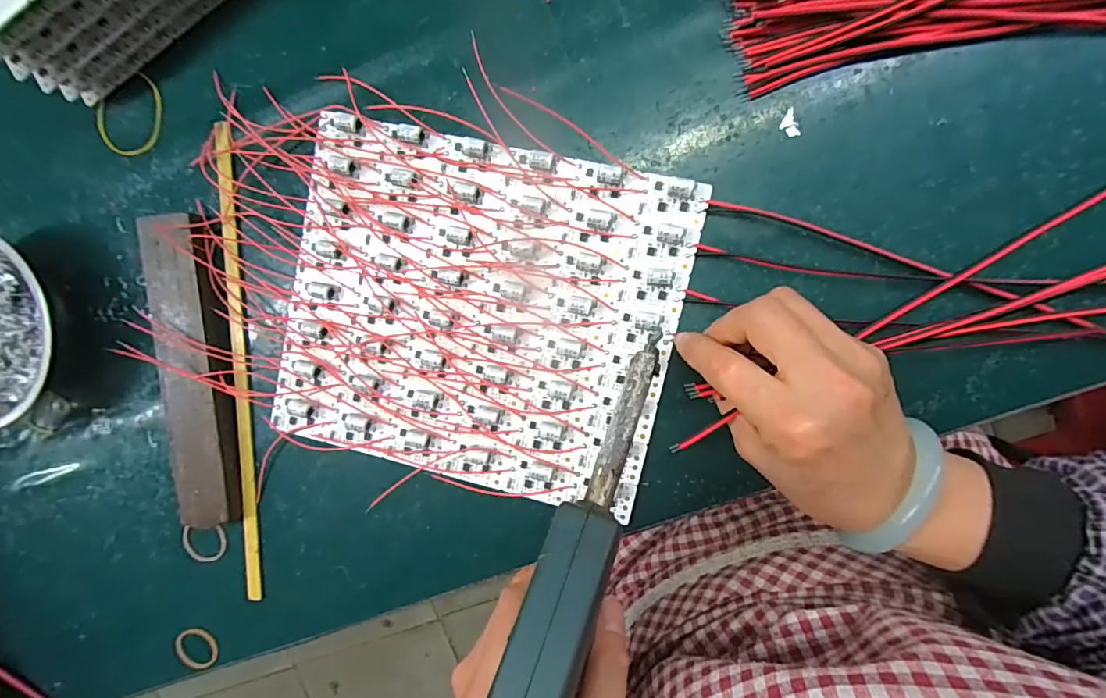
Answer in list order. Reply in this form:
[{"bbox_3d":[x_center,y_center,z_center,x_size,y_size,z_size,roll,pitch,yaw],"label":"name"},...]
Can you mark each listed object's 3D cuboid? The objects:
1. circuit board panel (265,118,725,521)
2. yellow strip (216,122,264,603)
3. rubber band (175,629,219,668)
[{"bbox_3d":[-0.048,-0.020,0.292,0.235,0.012,0.200,14,96,6],"label":"circuit board panel"},{"bbox_3d":[-0.208,0.016,0.319,0.011,0.006,0.315,1,94,8],"label":"yellow strip"},{"bbox_3d":[-0.253,0.213,0.342,0.027,0.004,0.030,-16,93,-3],"label":"rubber band"}]

